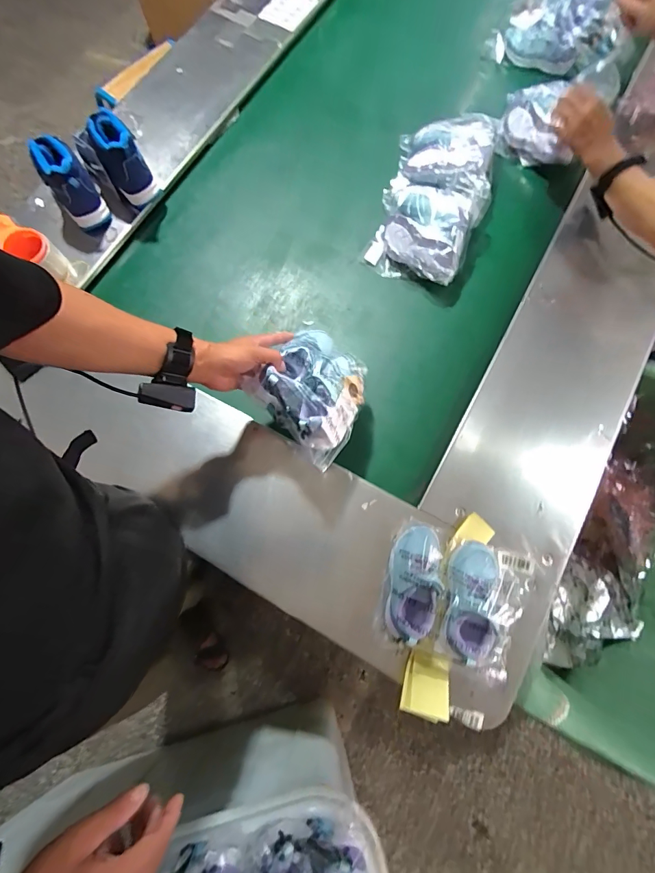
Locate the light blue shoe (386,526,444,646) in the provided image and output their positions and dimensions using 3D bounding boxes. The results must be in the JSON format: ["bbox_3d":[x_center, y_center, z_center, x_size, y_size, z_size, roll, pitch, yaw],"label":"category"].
[{"bbox_3d":[0.129,0.217,0.574,0.071,0.062,0.168,11,63,5],"label":"light blue shoe"}]

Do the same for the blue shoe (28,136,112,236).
[{"bbox_3d":[-0.503,-0.492,0.764,0.079,0.141,0.084,-37,77,-8],"label":"blue shoe"}]

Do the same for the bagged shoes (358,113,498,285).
[{"bbox_3d":[0.220,-0.499,0.809,0.210,0.096,0.378,17,76,6],"label":"bagged shoes"}]

